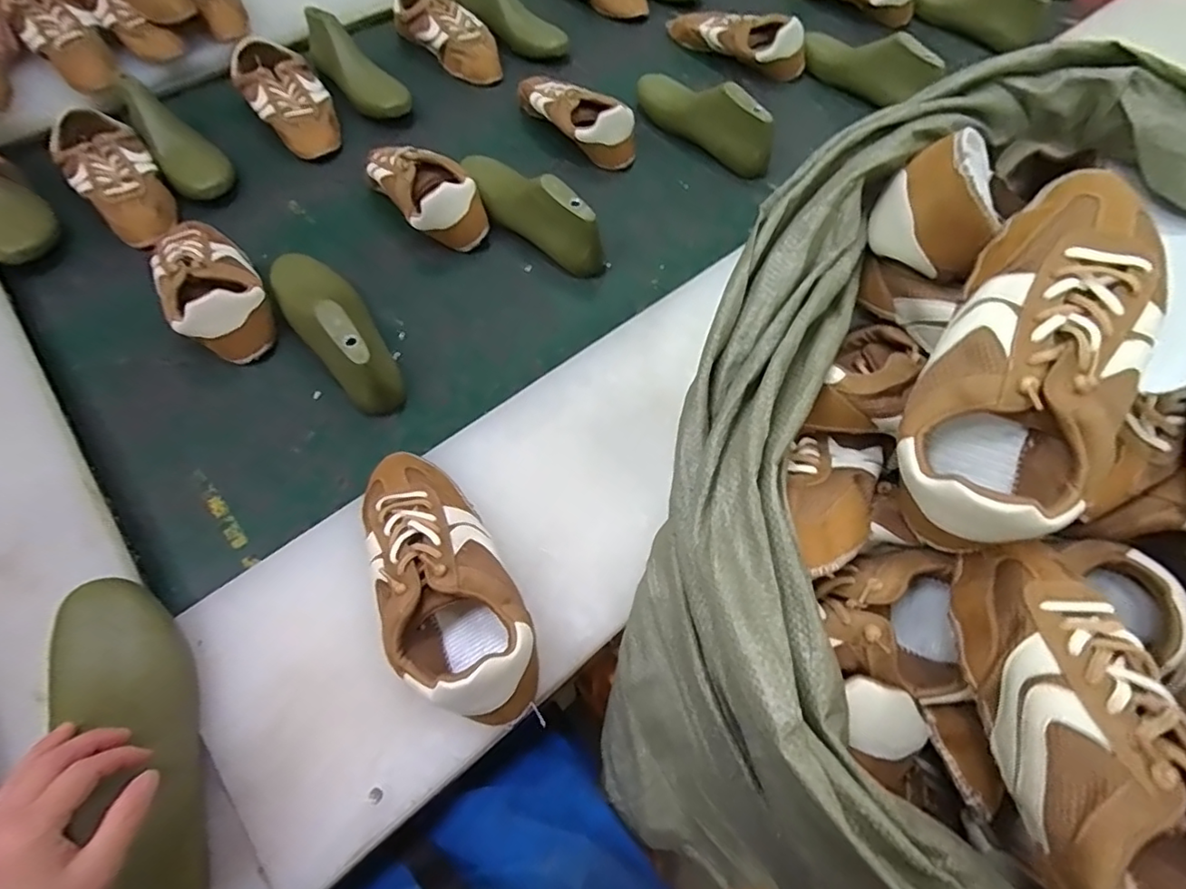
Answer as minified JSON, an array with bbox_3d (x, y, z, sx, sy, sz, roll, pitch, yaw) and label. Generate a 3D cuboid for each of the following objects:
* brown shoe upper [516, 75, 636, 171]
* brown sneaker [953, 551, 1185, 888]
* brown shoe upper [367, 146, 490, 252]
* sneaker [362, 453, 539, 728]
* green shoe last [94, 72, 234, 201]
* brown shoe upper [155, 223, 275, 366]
[{"bbox_3d":[-0.036,-0.493,0.871,0.238,0.075,0.078,38,67,19],"label":"brown shoe upper"},{"bbox_3d":[0.265,0.162,0.299,0.082,0.072,0.221,-1,61,-1],"label":"brown sneaker"},{"bbox_3d":[-0.227,-0.335,0.763,0.087,0.071,0.203,-41,68,-20],"label":"brown shoe upper"},{"bbox_3d":[-0.126,0.097,0.462,0.101,0.076,0.250,-24,64,-13],"label":"sneaker"},{"bbox_3d":[-0.581,-0.422,0.794,0.085,0.079,0.235,-41,68,-20],"label":"green shoe last"},{"bbox_3d":[-0.446,-0.188,0.666,0.102,0.065,0.211,-31,65,-16],"label":"brown shoe upper"}]

